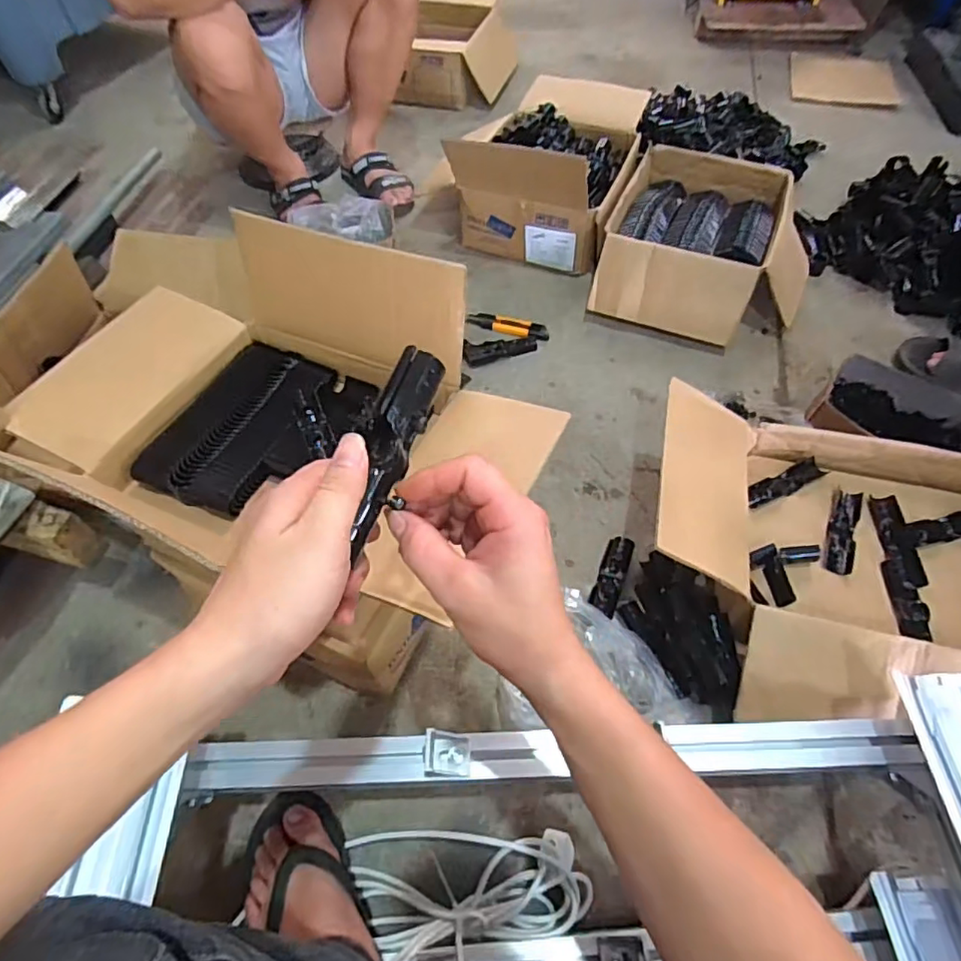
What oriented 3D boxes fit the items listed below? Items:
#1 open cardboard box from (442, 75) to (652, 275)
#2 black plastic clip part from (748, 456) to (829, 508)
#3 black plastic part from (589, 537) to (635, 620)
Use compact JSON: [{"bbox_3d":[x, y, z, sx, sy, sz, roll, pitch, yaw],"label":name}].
[{"bbox_3d":[0.153,-0.691,1.261,0.332,0.223,0.469,15,57,11],"label":"open cardboard box"},{"bbox_3d":[0.417,0.005,0.812,0.136,0.021,0.033,-25,59,-15],"label":"black plastic clip part"},{"bbox_3d":[0.180,0.131,0.813,0.037,0.029,0.122,20,58,14],"label":"black plastic part"}]

